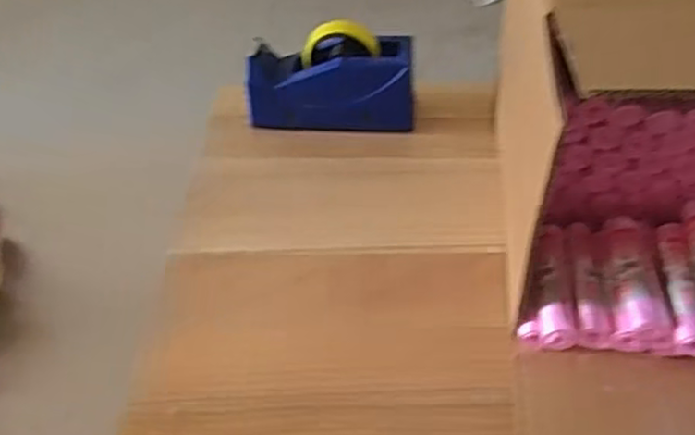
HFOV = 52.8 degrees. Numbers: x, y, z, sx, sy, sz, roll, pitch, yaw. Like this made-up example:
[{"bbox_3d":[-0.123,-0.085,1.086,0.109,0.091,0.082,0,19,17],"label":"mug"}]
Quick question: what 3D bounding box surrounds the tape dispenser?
[{"bbox_3d":[-0.019,-0.165,0.839,0.201,0.110,0.064,1,47,7],"label":"tape dispenser"}]

